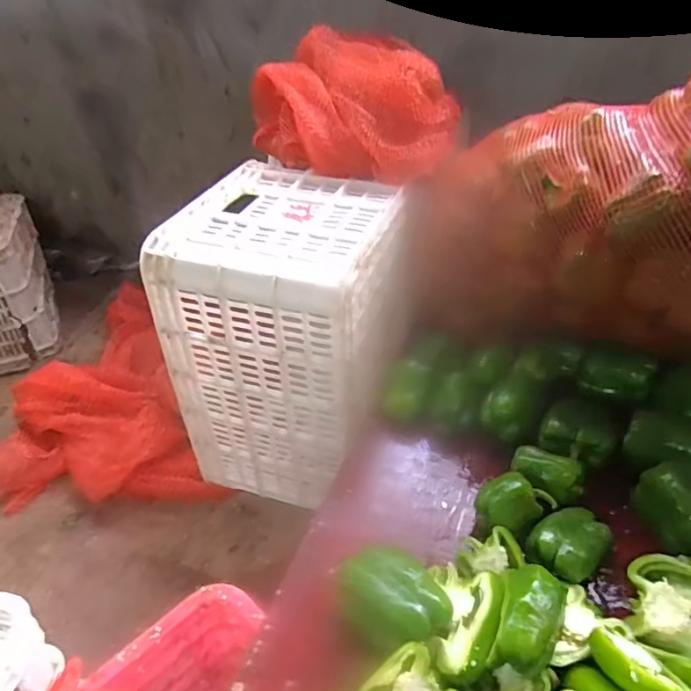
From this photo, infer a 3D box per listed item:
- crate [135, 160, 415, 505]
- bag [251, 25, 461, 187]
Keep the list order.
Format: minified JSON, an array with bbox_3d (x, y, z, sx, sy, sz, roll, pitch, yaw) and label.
[{"bbox_3d":[-0.074,-0.010,0.908,0.295,0.447,0.309,13,41,18],"label":"crate"},{"bbox_3d":[0.015,-0.403,0.910,0.230,0.157,0.362,-32,47,-31],"label":"bag"}]

